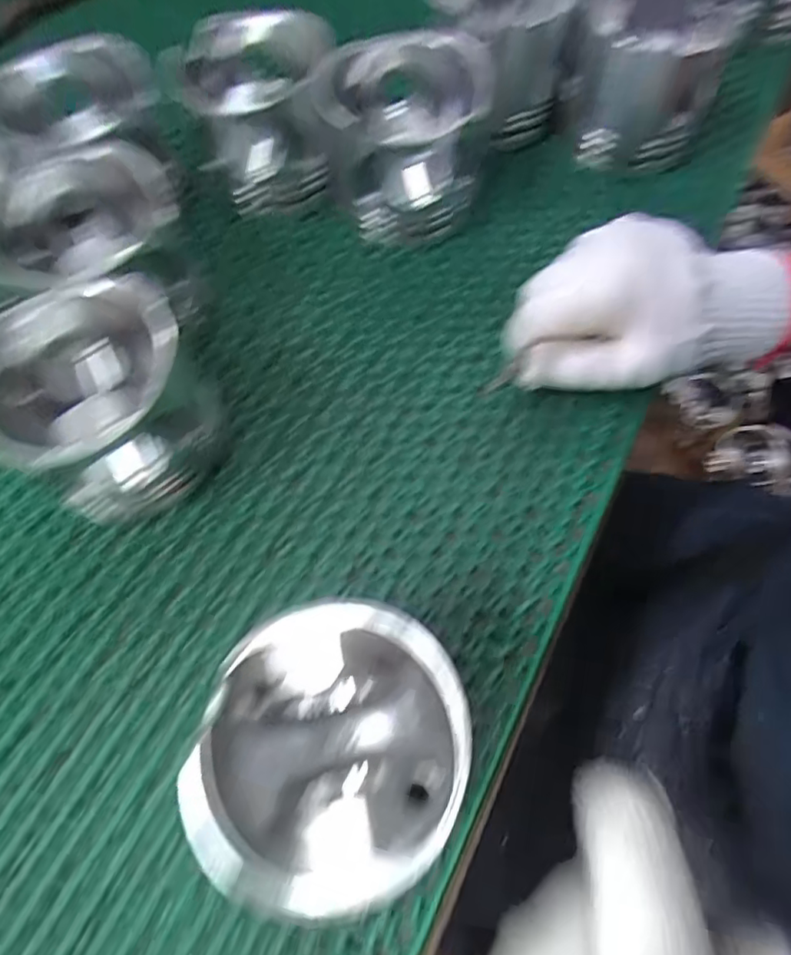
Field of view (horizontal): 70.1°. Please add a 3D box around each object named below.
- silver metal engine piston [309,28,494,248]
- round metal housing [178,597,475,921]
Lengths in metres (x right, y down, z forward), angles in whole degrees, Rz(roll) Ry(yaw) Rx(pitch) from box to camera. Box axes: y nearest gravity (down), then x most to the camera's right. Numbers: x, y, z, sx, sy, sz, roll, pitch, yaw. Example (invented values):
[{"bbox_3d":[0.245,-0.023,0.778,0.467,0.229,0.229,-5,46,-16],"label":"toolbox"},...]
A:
[{"bbox_3d":[0.004,-0.192,0.329,0.087,0.081,0.088,-1,67,3],"label":"silver metal engine piston"},{"bbox_3d":[-0.022,0.100,0.215,0.091,0.076,0.086,-1,67,3],"label":"round metal housing"}]

